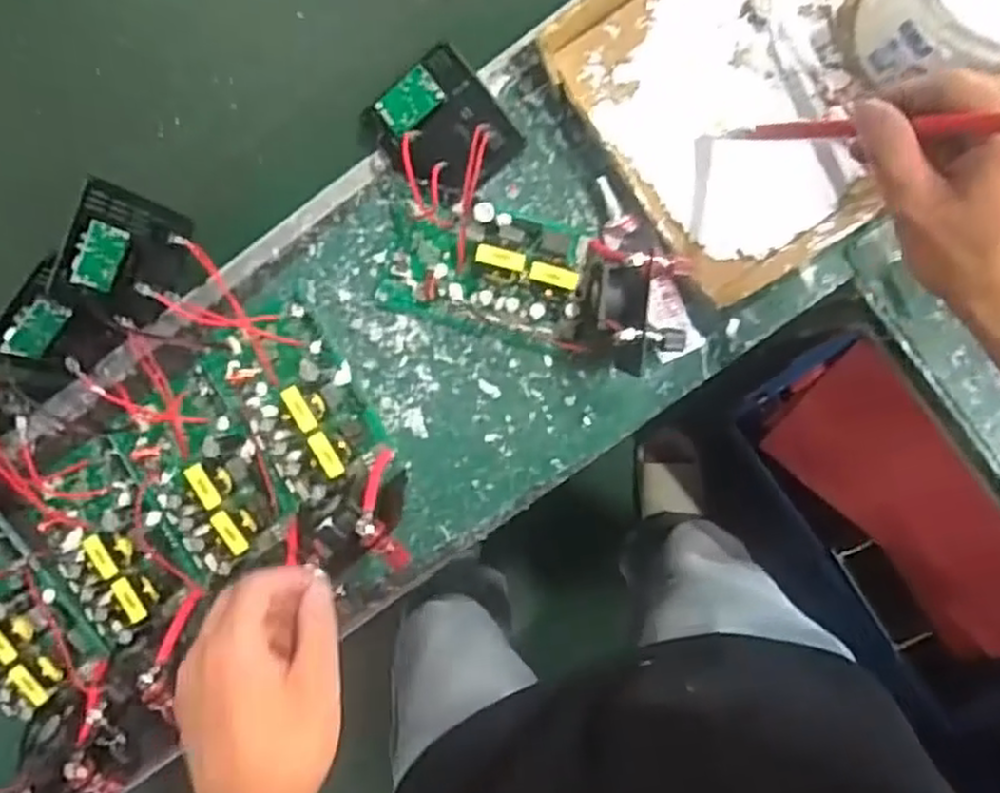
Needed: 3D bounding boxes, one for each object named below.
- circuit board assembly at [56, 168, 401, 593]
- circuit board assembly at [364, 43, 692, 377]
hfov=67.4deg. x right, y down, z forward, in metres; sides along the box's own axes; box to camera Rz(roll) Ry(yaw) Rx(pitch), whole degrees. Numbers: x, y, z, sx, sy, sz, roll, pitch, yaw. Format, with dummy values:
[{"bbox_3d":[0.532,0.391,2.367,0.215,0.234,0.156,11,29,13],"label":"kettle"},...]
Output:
[{"bbox_3d":[-0.178,-0.010,0.537,0.106,0.088,0.326,-41,87,5],"label":"circuit board assembly"},{"bbox_3d":[-0.007,-0.108,0.532,0.163,0.073,0.275,-45,87,4],"label":"circuit board assembly"}]

